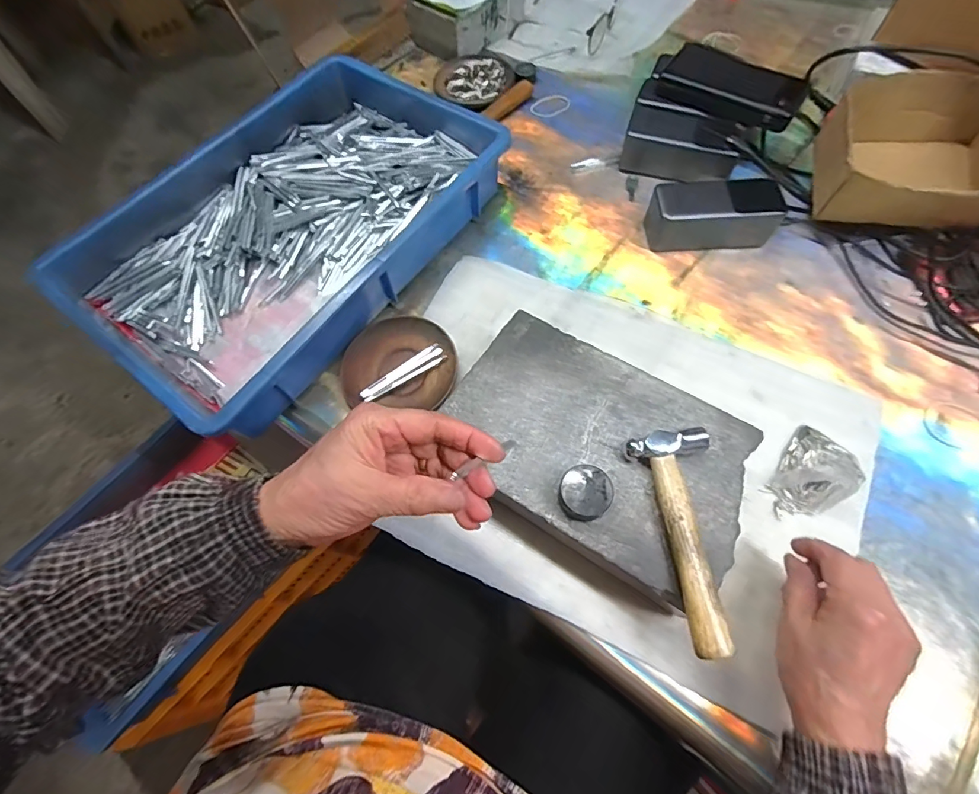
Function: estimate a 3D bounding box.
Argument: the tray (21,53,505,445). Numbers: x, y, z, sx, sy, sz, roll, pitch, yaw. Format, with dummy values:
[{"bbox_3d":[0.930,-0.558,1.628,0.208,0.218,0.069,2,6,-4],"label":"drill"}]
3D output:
[{"bbox_3d":[-0.204,-0.185,0.497,0.276,0.075,0.424,35,73,16],"label":"tray"}]

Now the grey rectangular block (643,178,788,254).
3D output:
[{"bbox_3d":[0.239,-0.195,0.493,0.127,0.052,0.050,-1,67,2],"label":"grey rectangular block"}]

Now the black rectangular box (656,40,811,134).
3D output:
[{"bbox_3d":[0.279,-0.359,0.527,0.153,0.018,0.084,31,71,16],"label":"black rectangular box"}]

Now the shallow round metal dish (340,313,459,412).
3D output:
[{"bbox_3d":[-0.086,-0.039,0.459,0.108,0.018,0.103,-1,67,2],"label":"shallow round metal dish"}]

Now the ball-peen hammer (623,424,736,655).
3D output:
[{"bbox_3d":[0.147,0.096,0.324,0.056,0.020,0.146,-12,66,-2],"label":"ball-peen hammer"}]

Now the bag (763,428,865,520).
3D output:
[{"bbox_3d":[0.274,0.069,0.394,0.078,0.017,0.057,-37,70,-12],"label":"bag"}]

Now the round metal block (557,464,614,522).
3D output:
[{"bbox_3d":[0.070,0.072,0.337,0.036,0.022,0.039,-1,66,3],"label":"round metal block"}]

